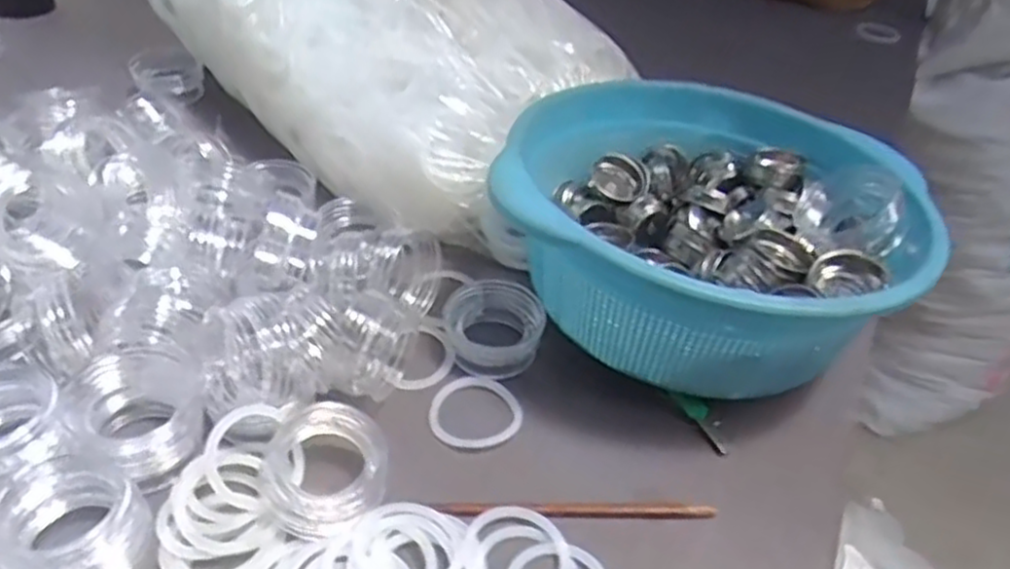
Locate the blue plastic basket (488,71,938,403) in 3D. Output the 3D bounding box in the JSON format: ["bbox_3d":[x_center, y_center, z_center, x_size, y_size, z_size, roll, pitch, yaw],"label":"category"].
[{"bbox_3d":[0.135,-0.033,0.525,0.271,0.127,0.270,3,41,-3],"label":"blue plastic basket"}]

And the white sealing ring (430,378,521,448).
[{"bbox_3d":[-0.019,0.081,0.473,0.058,0.005,0.053,3,41,-3],"label":"white sealing ring"}]

